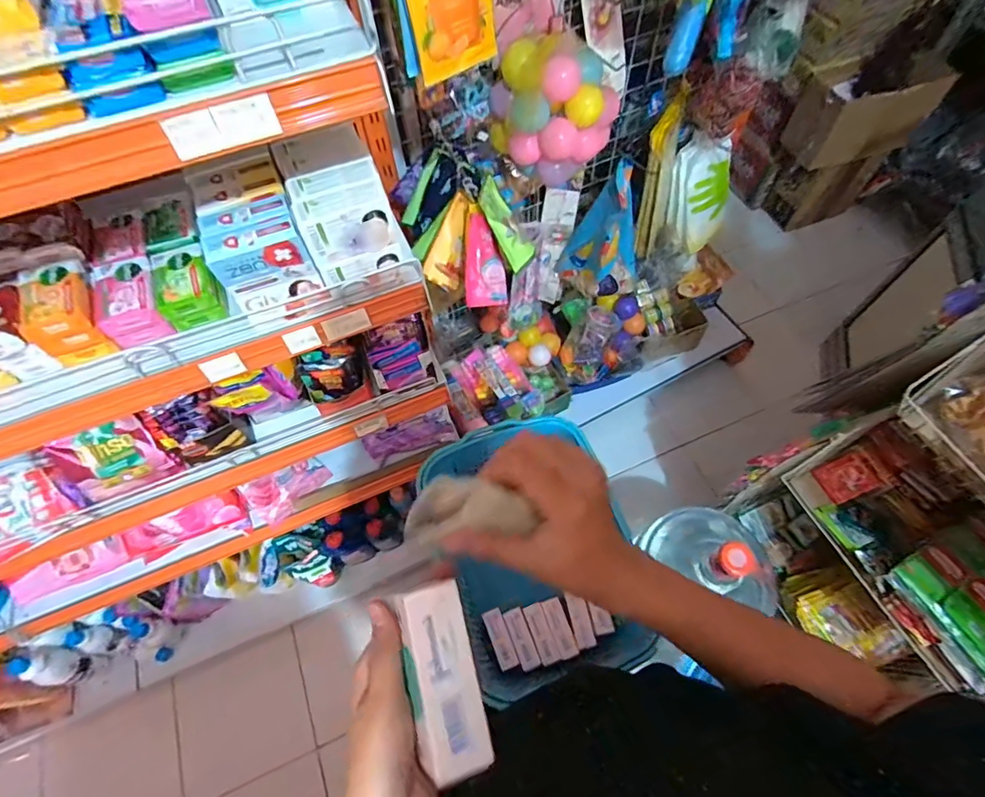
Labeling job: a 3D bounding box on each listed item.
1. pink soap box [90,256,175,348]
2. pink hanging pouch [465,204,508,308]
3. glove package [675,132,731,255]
[{"bbox_3d":[-0.404,-0.109,0.551,0.063,0.042,0.100,-24,63,-11],"label":"pink soap box"},{"bbox_3d":[-0.008,-0.212,0.739,0.073,0.139,0.019,-14,19,-39],"label":"pink hanging pouch"},{"bbox_3d":[0.525,-0.500,1.211,0.138,0.286,0.041,-22,41,1],"label":"glove package"}]

